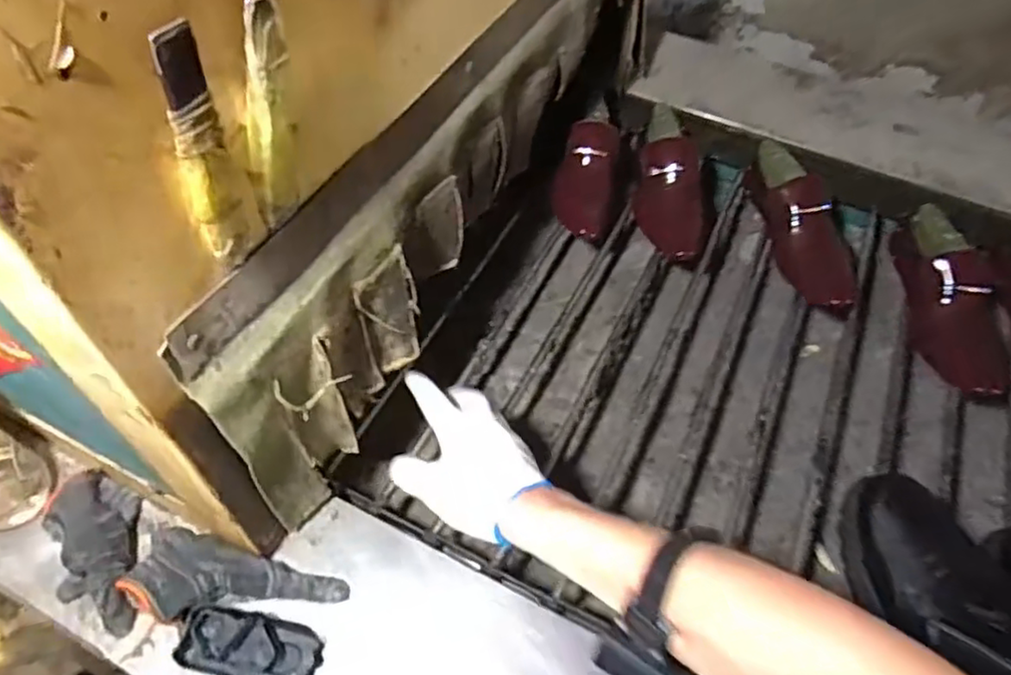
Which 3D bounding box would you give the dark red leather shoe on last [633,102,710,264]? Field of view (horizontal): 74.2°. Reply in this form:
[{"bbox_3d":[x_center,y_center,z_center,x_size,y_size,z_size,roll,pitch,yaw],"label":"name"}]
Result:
[{"bbox_3d":[0.236,-0.224,0.967,0.082,0.088,0.269,-3,73,-4],"label":"dark red leather shoe on last"}]

